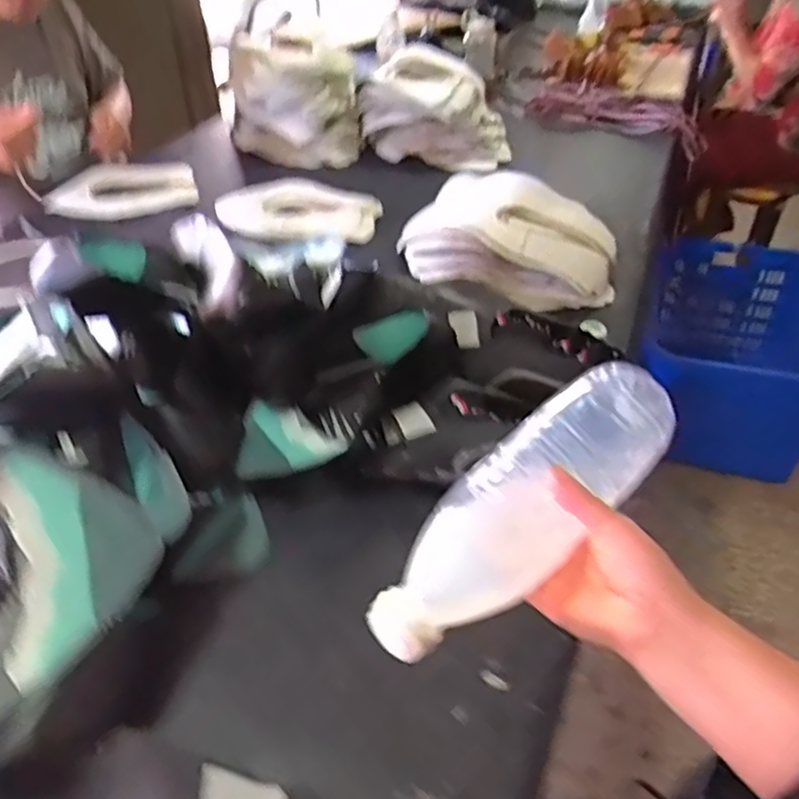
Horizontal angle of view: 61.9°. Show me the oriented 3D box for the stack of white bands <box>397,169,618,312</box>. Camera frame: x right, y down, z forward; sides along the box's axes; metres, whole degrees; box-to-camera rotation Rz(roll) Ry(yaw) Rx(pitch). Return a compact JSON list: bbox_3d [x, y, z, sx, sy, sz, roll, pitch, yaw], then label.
[{"bbox_3d":[0.156,-0.241,1.005,0.352,0.108,0.200,21,44,25],"label":"stack of white bands"}]

